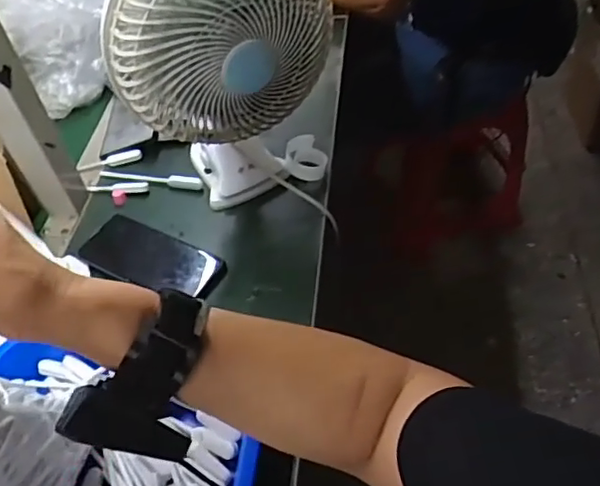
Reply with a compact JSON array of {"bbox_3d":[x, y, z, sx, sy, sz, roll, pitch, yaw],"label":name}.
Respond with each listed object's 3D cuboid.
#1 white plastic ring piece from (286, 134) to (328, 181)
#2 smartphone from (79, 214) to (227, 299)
[{"bbox_3d":[0.009,-0.106,0.754,0.051,0.025,0.067,0,50,6],"label":"white plastic ring piece"},{"bbox_3d":[-0.169,0.018,0.670,0.170,0.012,0.071,21,55,22],"label":"smartphone"}]

